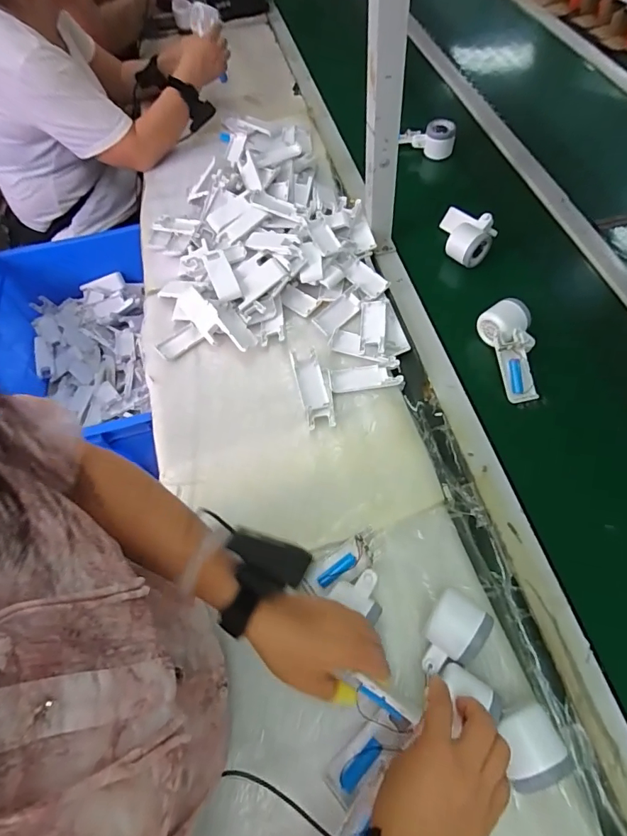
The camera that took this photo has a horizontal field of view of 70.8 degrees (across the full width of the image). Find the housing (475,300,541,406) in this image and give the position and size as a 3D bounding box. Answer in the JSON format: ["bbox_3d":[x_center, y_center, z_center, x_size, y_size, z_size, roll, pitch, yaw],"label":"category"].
[{"bbox_3d":[0.287,-0.095,0.646,0.066,0.052,0.150,-4,74,-5],"label":"housing"}]

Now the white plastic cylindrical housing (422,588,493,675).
[{"bbox_3d":[0.143,0.226,0.460,0.057,0.052,0.082,30,66,21],"label":"white plastic cylindrical housing"}]

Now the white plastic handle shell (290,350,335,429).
[{"bbox_3d":[0.003,-0.040,0.645,0.048,0.030,0.122,-12,61,-9],"label":"white plastic handle shell"}]

